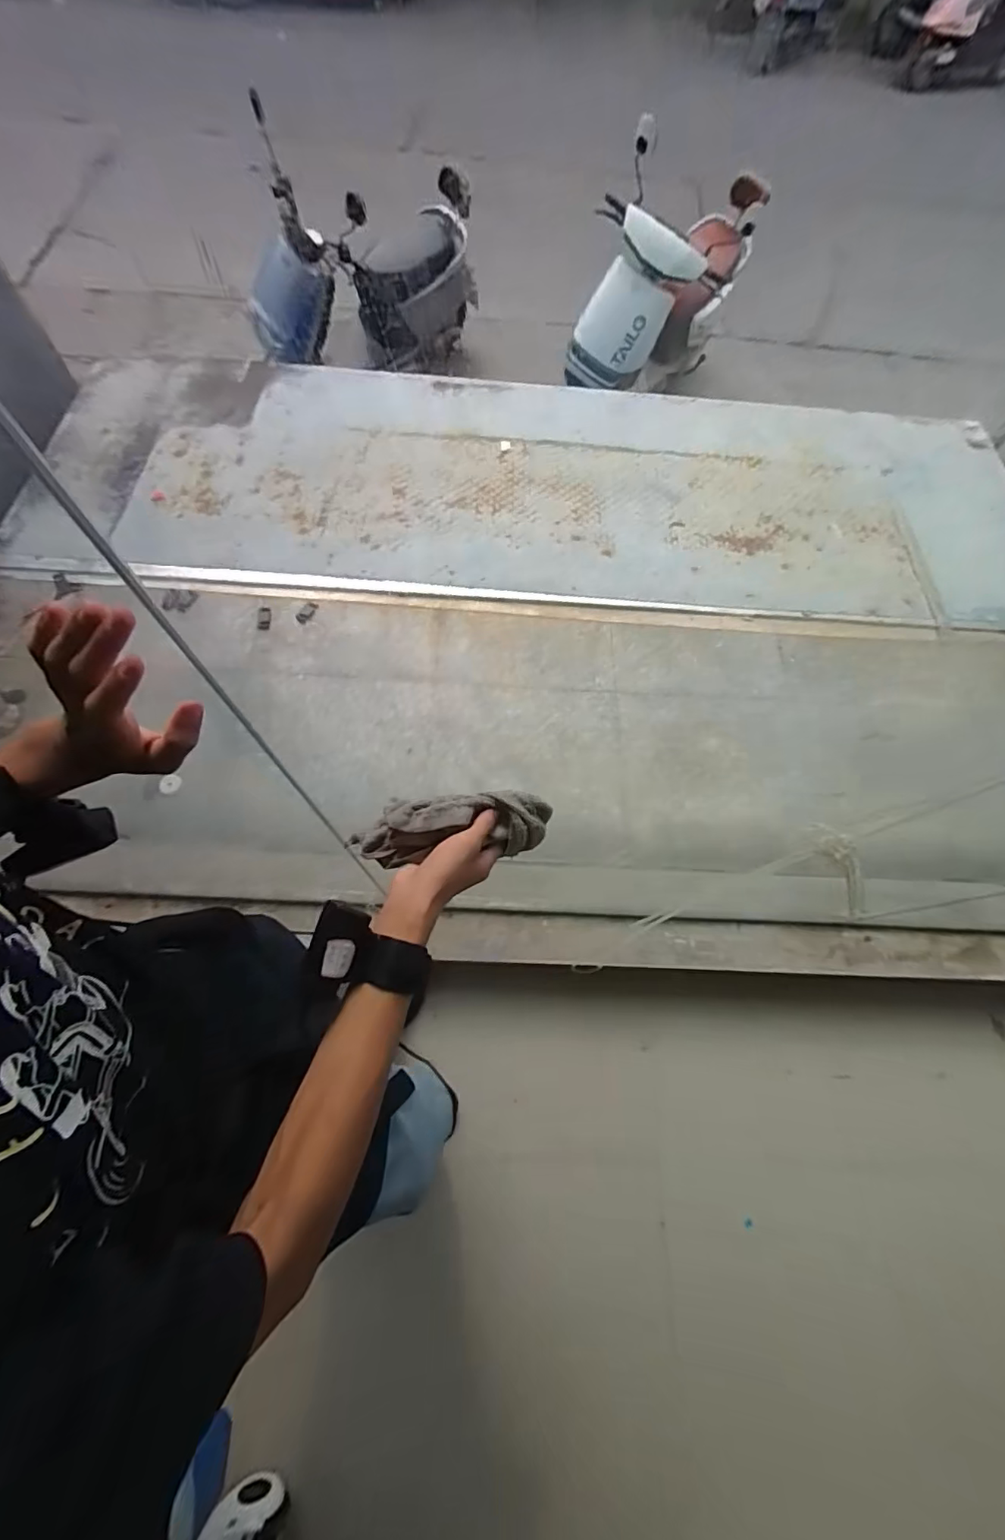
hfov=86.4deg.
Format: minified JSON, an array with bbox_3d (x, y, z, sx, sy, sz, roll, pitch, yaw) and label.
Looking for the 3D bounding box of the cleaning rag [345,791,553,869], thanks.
[{"bbox_3d":[-0.050,0.060,0.527,0.197,0.077,0.049,-7,68,-7],"label":"cleaning rag"}]

